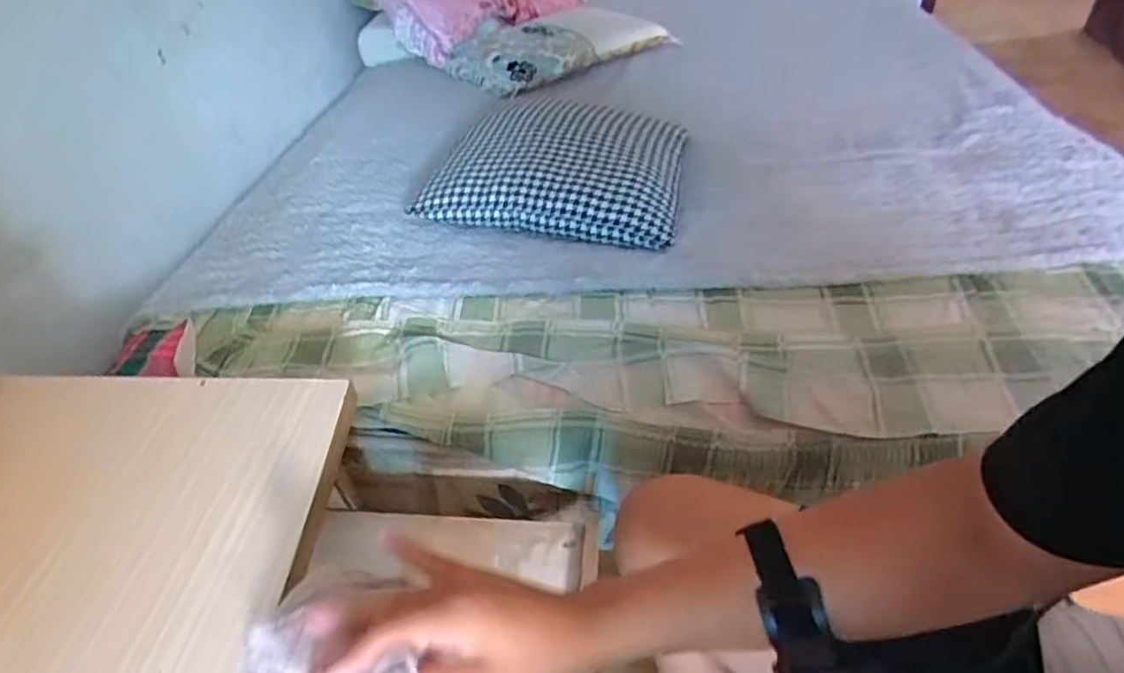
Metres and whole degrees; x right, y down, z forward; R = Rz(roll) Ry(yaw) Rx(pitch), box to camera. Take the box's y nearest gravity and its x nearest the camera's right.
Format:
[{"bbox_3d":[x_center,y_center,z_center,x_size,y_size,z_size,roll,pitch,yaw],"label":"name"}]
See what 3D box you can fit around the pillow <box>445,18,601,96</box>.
[{"bbox_3d":[-0.123,-0.725,1.550,0.342,0.071,0.307,30,53,33],"label":"pillow"}]

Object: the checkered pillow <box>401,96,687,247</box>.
[{"bbox_3d":[0.014,-0.293,0.986,0.388,0.086,0.372,10,45,17],"label":"checkered pillow"}]

